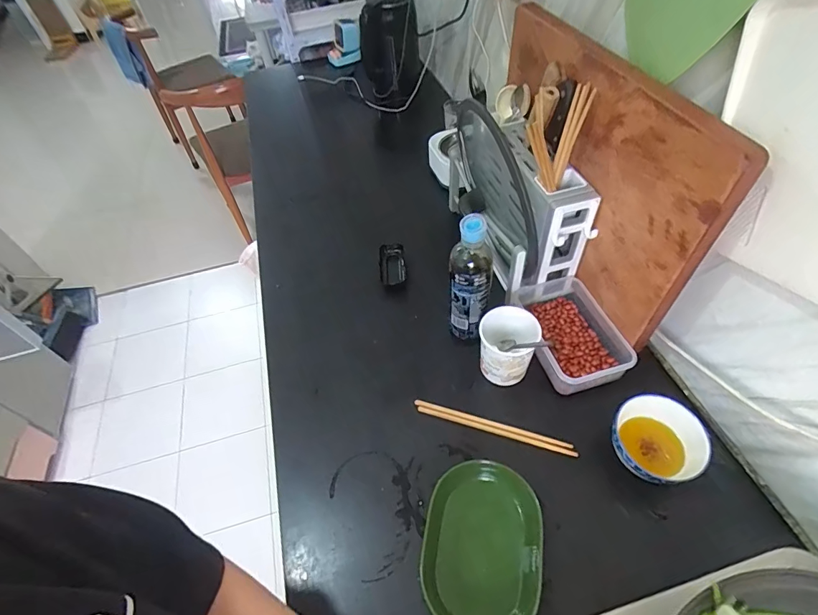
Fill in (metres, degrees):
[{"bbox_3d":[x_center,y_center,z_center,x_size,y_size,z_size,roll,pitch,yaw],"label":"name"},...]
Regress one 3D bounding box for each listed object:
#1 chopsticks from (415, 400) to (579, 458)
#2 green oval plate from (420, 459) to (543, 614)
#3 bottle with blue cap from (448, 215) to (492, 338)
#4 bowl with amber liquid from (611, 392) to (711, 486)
[{"bbox_3d":[0.123,0.178,0.625,0.233,0.005,0.022,12,53,15],"label":"chopsticks"},{"bbox_3d":[0.089,0.293,0.519,0.136,0.036,0.189,8,52,12],"label":"green oval plate"},{"bbox_3d":[0.091,-0.036,0.630,0.057,0.227,0.053,2,51,7],"label":"bottle with blue cap"},{"bbox_3d":[0.326,0.183,0.563,0.112,0.068,0.108,-3,51,3],"label":"bowl with amber liquid"}]

